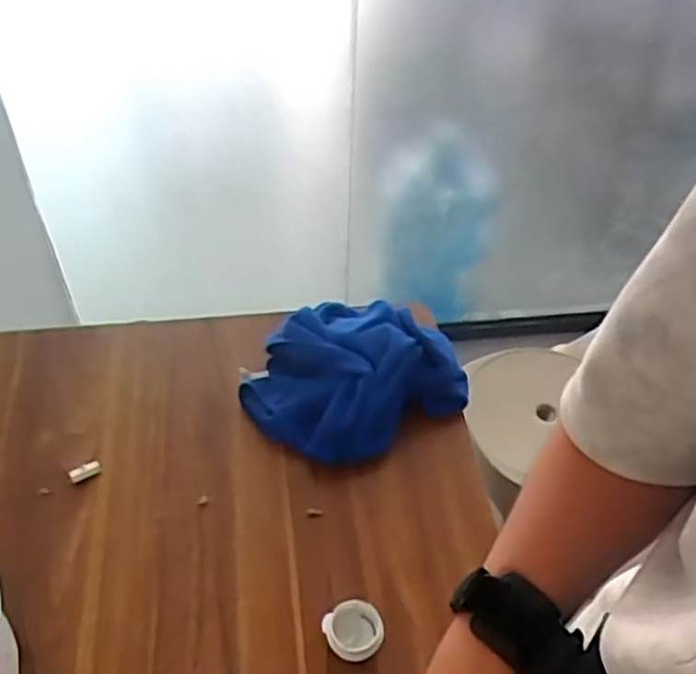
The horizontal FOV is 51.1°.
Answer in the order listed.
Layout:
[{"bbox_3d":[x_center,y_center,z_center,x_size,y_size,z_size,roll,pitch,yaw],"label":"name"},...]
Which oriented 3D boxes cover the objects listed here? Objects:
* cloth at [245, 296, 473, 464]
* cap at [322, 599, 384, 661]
[{"bbox_3d":[-0.002,0.034,0.723,0.193,0.067,0.175,-29,52,-26],"label":"cloth"},{"bbox_3d":[0.005,0.222,0.556,0.043,0.013,0.041,0,45,0],"label":"cap"}]

